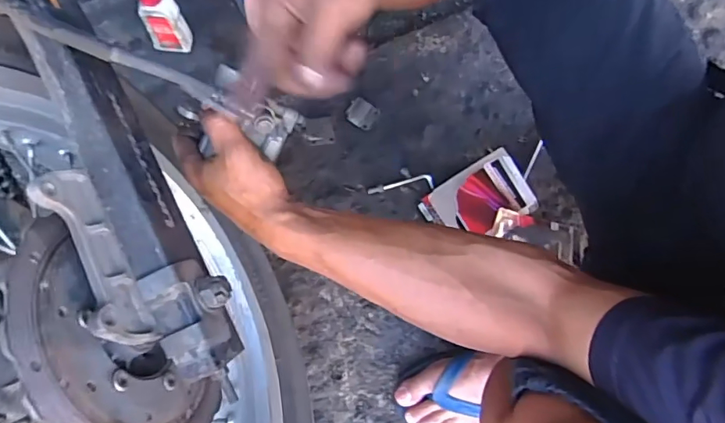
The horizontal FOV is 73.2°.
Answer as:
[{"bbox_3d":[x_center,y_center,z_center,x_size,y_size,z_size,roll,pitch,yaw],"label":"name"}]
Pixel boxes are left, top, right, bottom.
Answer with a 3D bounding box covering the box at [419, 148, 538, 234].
[{"bbox_3d":[0.171,-0.018,0.725,0.156,0.030,0.097,-26,73,-9],"label":"box"}]

